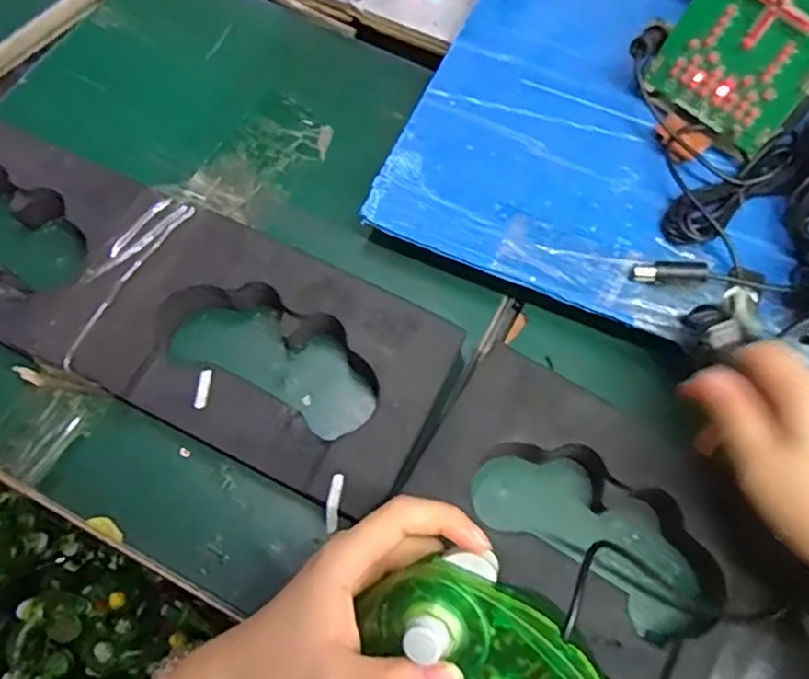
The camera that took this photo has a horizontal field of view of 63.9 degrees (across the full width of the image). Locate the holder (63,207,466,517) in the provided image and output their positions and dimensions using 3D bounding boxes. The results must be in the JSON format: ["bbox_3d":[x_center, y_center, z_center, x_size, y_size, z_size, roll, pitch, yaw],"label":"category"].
[{"bbox_3d":[-0.078,0.012,0.391,0.203,0.040,0.125,25,70,9],"label":"holder"}]

